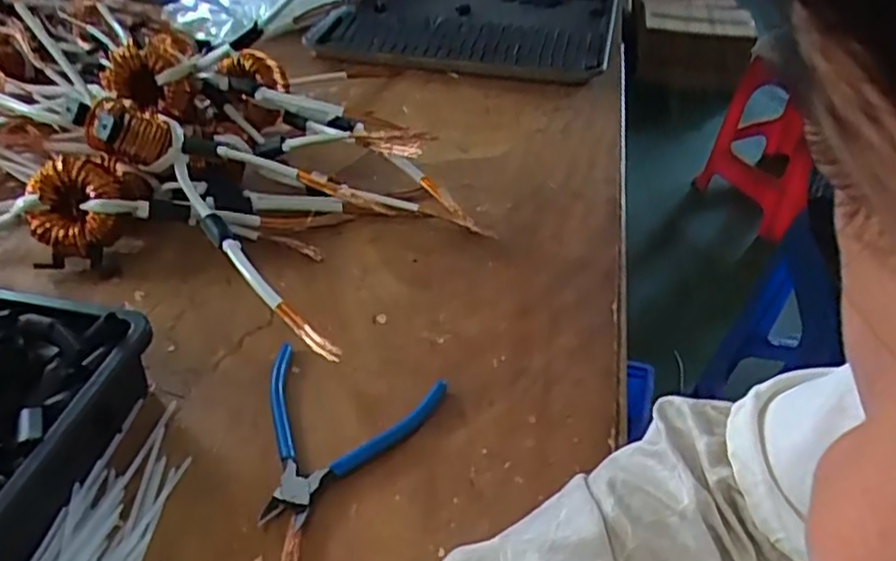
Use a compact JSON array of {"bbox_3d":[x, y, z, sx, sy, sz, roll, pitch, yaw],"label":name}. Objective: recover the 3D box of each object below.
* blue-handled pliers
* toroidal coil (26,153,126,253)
[{"bbox_3d":[-0.077,0.105,0.463,0.121,0.016,0.130,10,42,10],"label":"blue-handled pliers"},{"bbox_3d":[-0.309,-0.063,0.582,0.068,0.076,0.036,2,5,-10],"label":"toroidal coil"}]

